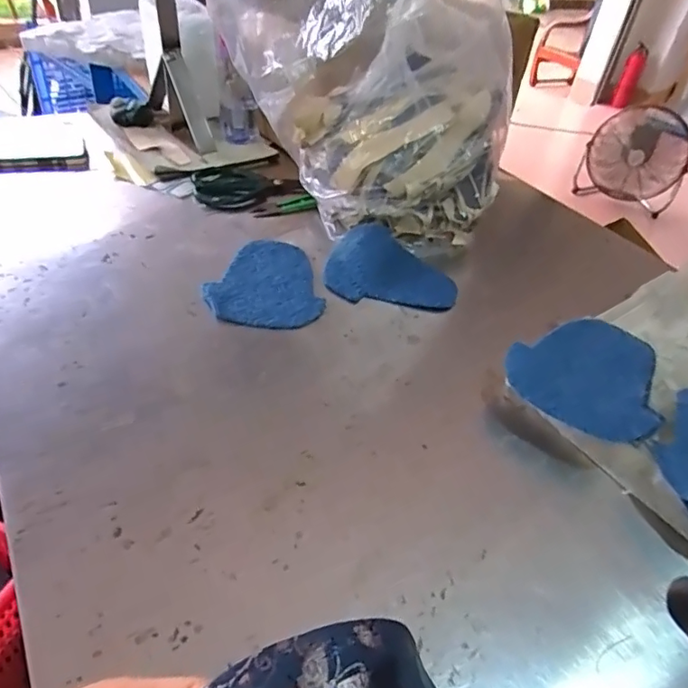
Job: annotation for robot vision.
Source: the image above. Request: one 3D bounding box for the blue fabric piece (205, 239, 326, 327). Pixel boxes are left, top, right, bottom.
[{"bbox_3d":[-0.092,-0.070,0.584,0.120,0.007,0.154,-8,43,-16],"label":"blue fabric piece"}]

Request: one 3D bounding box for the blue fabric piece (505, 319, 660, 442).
[{"bbox_3d":[0.230,0.028,0.469,0.157,0.012,0.122,-17,48,-26],"label":"blue fabric piece"}]

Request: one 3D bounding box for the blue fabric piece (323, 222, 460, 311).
[{"bbox_3d":[0.058,-0.091,0.616,0.151,0.022,0.123,12,42,7],"label":"blue fabric piece"}]

